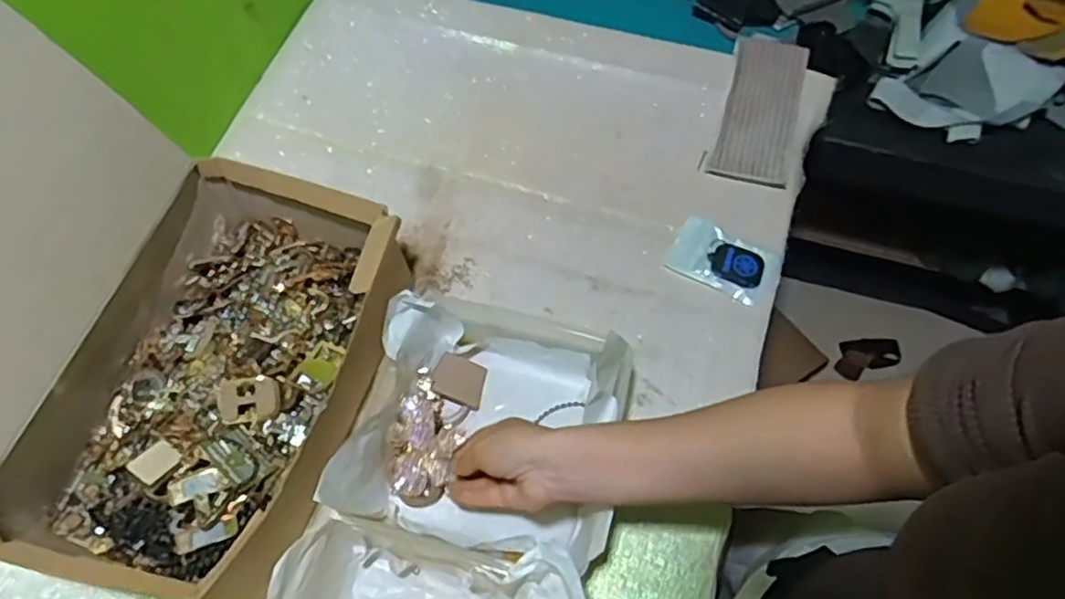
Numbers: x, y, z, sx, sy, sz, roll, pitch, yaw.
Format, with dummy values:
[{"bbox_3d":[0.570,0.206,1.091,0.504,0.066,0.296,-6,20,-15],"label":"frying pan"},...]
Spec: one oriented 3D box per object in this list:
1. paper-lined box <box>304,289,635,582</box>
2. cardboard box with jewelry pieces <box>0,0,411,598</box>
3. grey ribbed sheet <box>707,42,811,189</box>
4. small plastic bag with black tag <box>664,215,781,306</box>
[{"bbox_3d":[-0.031,0.094,0.565,0.206,0.080,0.208,14,65,7],"label":"paper-lined box"},{"bbox_3d":[-0.293,0.013,0.497,0.291,0.281,0.324,16,65,8],"label":"cardboard box with jewelry pieces"},{"bbox_3d":[0.249,-0.207,0.734,0.078,0.017,0.186,17,72,4],"label":"grey ribbed sheet"},{"bbox_3d":[0.187,-0.039,0.667,0.099,0.011,0.065,30,68,14],"label":"small plastic bag with black tag"}]

